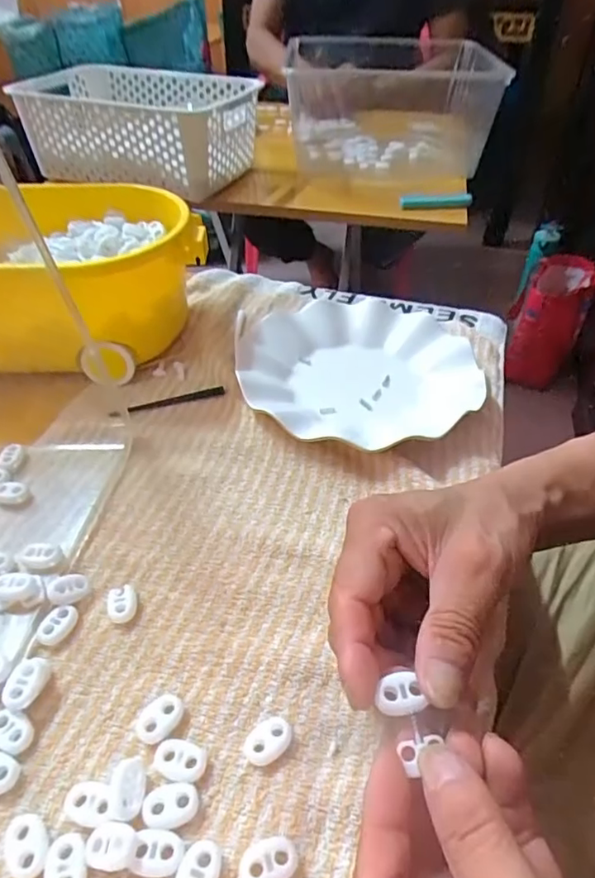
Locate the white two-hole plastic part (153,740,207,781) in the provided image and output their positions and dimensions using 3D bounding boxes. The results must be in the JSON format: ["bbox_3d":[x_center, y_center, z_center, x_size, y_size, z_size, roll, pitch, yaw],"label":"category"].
[{"bbox_3d":[-0.051,0.140,0.243,0.023,0.006,0.015,12,44,10],"label":"white two-hole plastic part"}]

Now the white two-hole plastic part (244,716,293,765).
[{"bbox_3d":[-0.013,0.135,0.250,0.022,0.006,0.015,-25,50,-26],"label":"white two-hole plastic part"}]

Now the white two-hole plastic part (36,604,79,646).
[{"bbox_3d":[-0.124,0.096,0.289,0.014,0.008,0.022,28,49,24],"label":"white two-hole plastic part"}]

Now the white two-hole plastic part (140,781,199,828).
[{"bbox_3d":[-0.052,0.149,0.229,0.022,0.004,0.015,-6,44,-8],"label":"white two-hole plastic part"}]

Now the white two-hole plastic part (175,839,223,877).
[{"bbox_3d":[-0.038,0.167,0.215,0.015,0.005,0.022,18,46,16],"label":"white two-hole plastic part"}]

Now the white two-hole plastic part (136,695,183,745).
[{"bbox_3d":[-0.063,0.128,0.256,0.022,0.006,0.017,-33,54,-32],"label":"white two-hole plastic part"}]

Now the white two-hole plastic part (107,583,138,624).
[{"bbox_3d":[-0.093,0.088,0.298,0.015,0.008,0.020,-6,44,-9],"label":"white two-hole plastic part"}]

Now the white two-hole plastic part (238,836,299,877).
[{"bbox_3d":[-0.011,0.165,0.217,0.023,0.006,0.016,-13,46,-16],"label":"white two-hole plastic part"}]

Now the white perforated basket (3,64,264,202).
[{"bbox_3d":[-0.209,-0.445,0.796,0.281,0.101,0.207,14,45,12],"label":"white perforated basket"}]

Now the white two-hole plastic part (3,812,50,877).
[{"bbox_3d":[-0.107,0.161,0.221,0.017,0.005,0.024,-24,49,-25],"label":"white two-hole plastic part"}]

